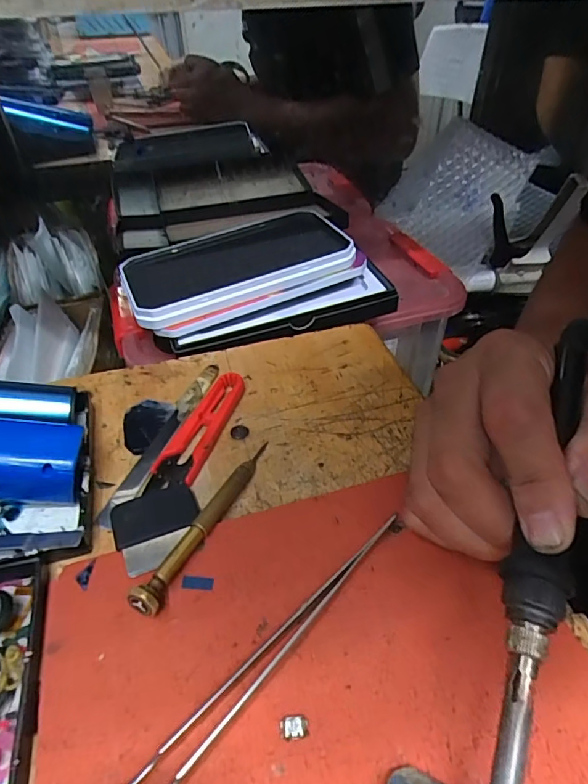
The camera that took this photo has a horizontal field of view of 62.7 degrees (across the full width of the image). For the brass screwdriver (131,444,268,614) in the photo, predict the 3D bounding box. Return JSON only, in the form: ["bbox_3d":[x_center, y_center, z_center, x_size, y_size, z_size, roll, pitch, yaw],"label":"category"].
[{"bbox_3d":[-0.040,0.057,0.230,0.010,0.017,0.107,15,45,18],"label":"brass screwdriver"}]

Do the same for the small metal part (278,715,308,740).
[{"bbox_3d":[0.000,0.119,0.171,0.010,0.004,0.007,-7,43,-6],"label":"small metal part"}]

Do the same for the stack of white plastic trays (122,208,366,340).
[{"bbox_3d":[-0.045,-0.100,0.401,0.181,0.041,0.104,-18,45,-17],"label":"stack of white plastic trays"}]

